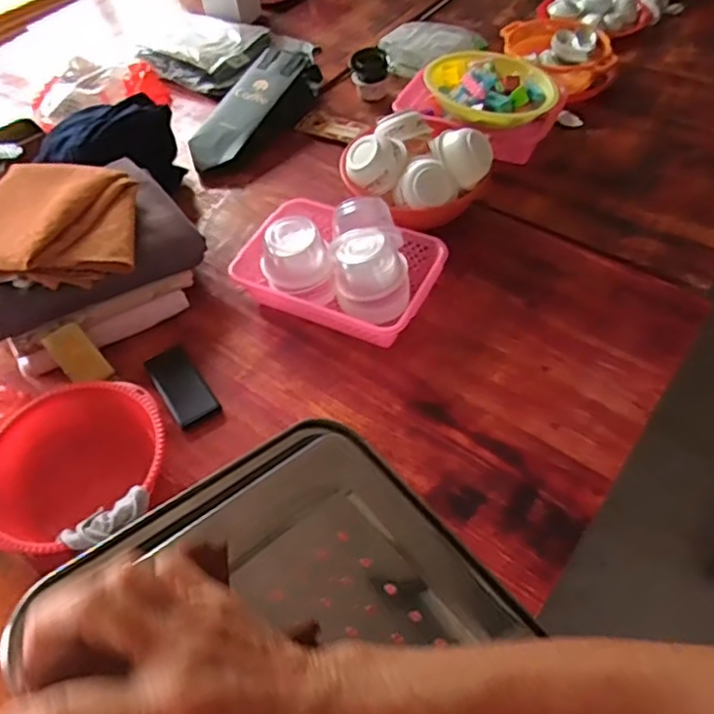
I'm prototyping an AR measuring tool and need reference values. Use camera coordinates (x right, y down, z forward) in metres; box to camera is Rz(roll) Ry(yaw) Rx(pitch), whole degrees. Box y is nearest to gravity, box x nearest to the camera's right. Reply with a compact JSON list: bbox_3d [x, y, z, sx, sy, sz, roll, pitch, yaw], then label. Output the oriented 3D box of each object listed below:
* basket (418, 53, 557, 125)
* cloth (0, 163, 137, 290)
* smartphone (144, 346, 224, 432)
[{"bbox_3d":[0.241,-0.510,1.244,0.242,0.068,0.203,32,61,27],"label":"basket"},{"bbox_3d":[-0.469,-0.194,0.976,0.265,0.068,0.225,-4,51,2],"label":"cloth"},{"bbox_3d":[-0.266,0.040,0.982,0.064,0.014,0.161,-30,55,-17],"label":"smartphone"}]

